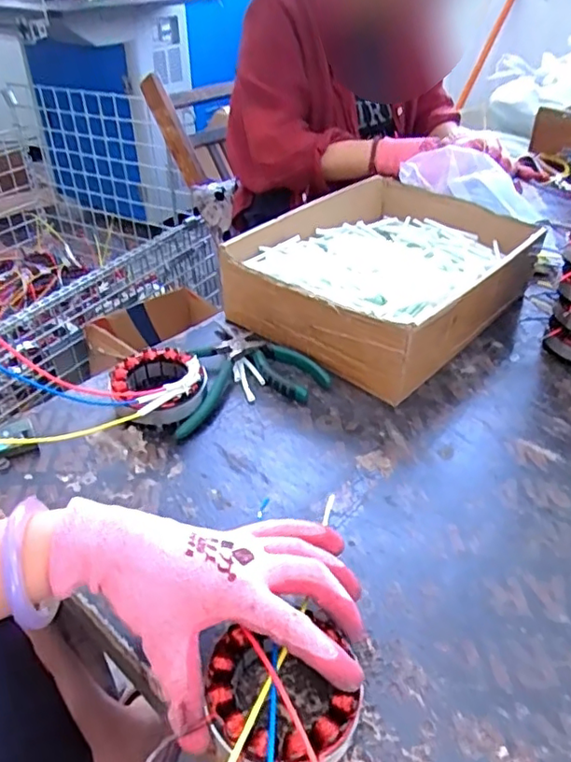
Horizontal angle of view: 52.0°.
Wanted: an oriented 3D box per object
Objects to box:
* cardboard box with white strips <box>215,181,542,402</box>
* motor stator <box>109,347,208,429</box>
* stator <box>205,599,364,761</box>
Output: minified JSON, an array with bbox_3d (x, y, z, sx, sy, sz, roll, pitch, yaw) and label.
[{"bbox_3d":[0.118,-0.121,0.682,0.242,0.099,0.322,28,44,32],"label":"cardboard box with white strips"},{"bbox_3d":[-0.119,0.006,0.549,0.084,0.043,0.096,-15,40,-21],"label":"motor stator"},{"bbox_3d":[-0.001,0.175,0.323,0.081,0.028,0.079,-3,37,-5],"label":"stator"}]

